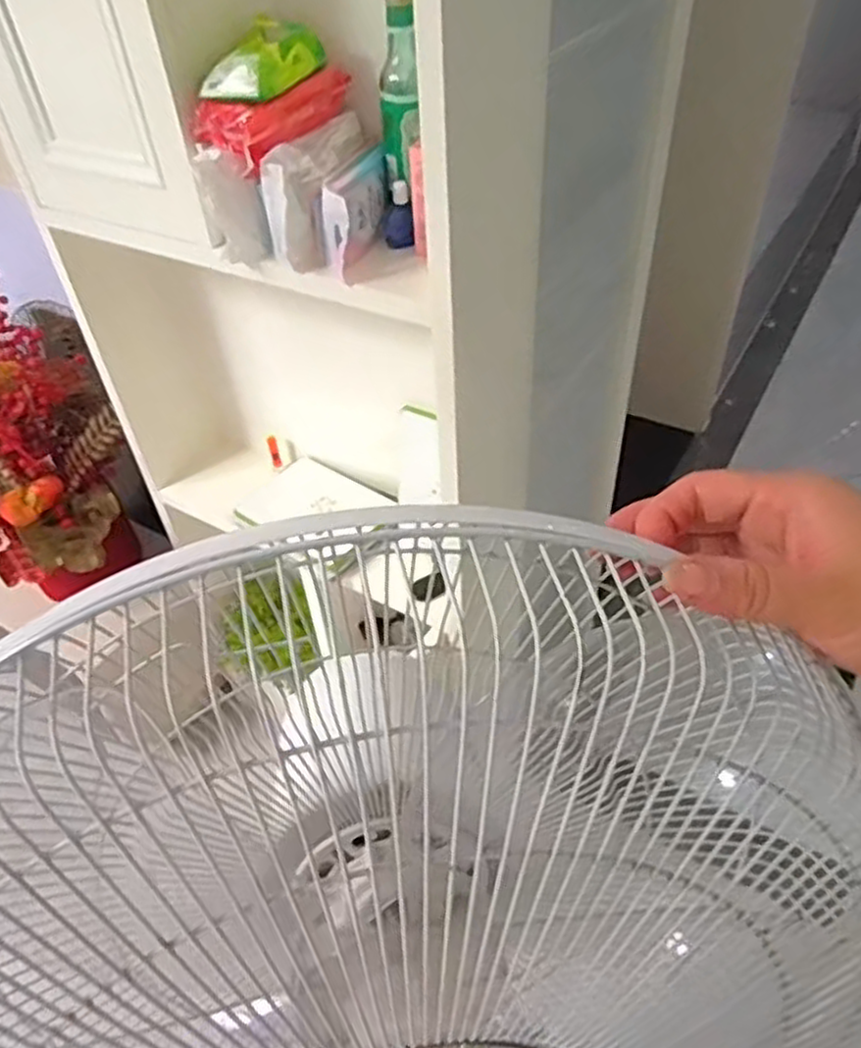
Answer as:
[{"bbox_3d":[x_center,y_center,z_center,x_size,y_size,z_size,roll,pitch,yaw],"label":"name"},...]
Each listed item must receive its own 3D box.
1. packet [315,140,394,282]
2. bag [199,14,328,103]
[{"bbox_3d":[-0.075,-0.290,0.686,0.042,0.080,0.118,9,46,14],"label":"packet"},{"bbox_3d":[-0.149,-0.411,0.654,0.075,0.041,0.099,18,48,21],"label":"bag"}]

